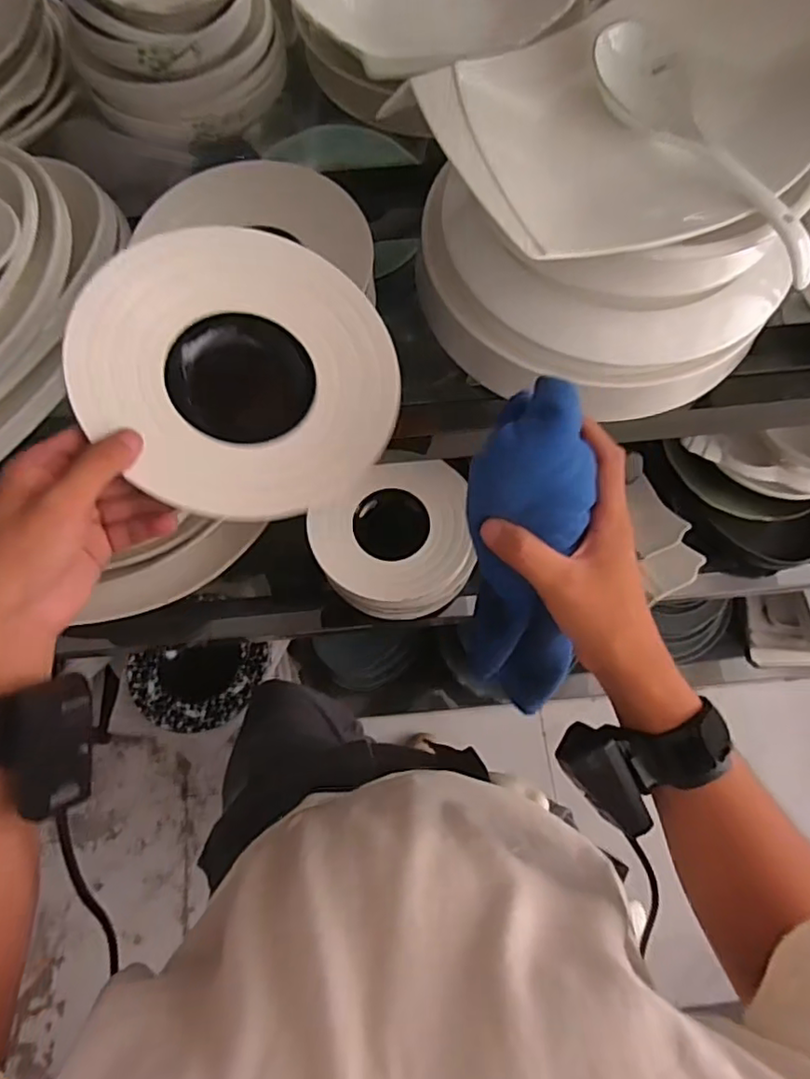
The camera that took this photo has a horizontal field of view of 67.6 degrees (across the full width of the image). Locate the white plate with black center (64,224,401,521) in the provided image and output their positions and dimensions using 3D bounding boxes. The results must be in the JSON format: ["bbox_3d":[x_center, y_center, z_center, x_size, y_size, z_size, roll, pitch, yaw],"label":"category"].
[{"bbox_3d":[-0.101,-0.108,0.383,0.189,0.020,0.181,3,81,-17],"label":"white plate with black center"}]

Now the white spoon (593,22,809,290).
[{"bbox_3d":[0.199,-0.259,0.401,0.057,0.032,0.214,-25,73,-7],"label":"white spoon"}]

